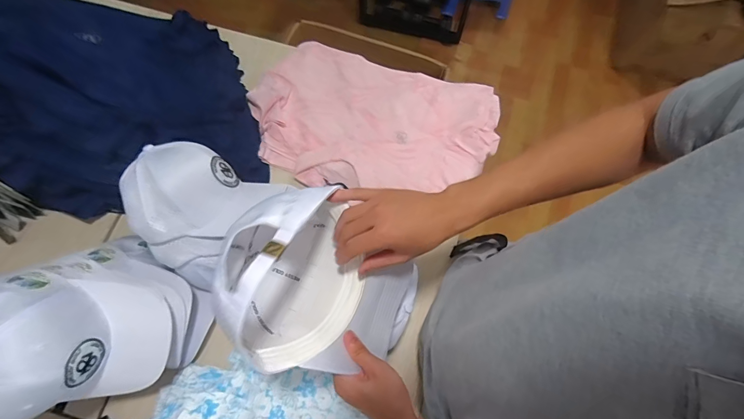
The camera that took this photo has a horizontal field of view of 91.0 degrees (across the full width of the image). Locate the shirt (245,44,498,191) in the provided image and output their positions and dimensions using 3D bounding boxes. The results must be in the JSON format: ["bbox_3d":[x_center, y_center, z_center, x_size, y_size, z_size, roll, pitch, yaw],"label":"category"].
[{"bbox_3d":[0.005,-0.191,0.796,0.515,0.039,0.328,15,71,3],"label":"shirt"}]

